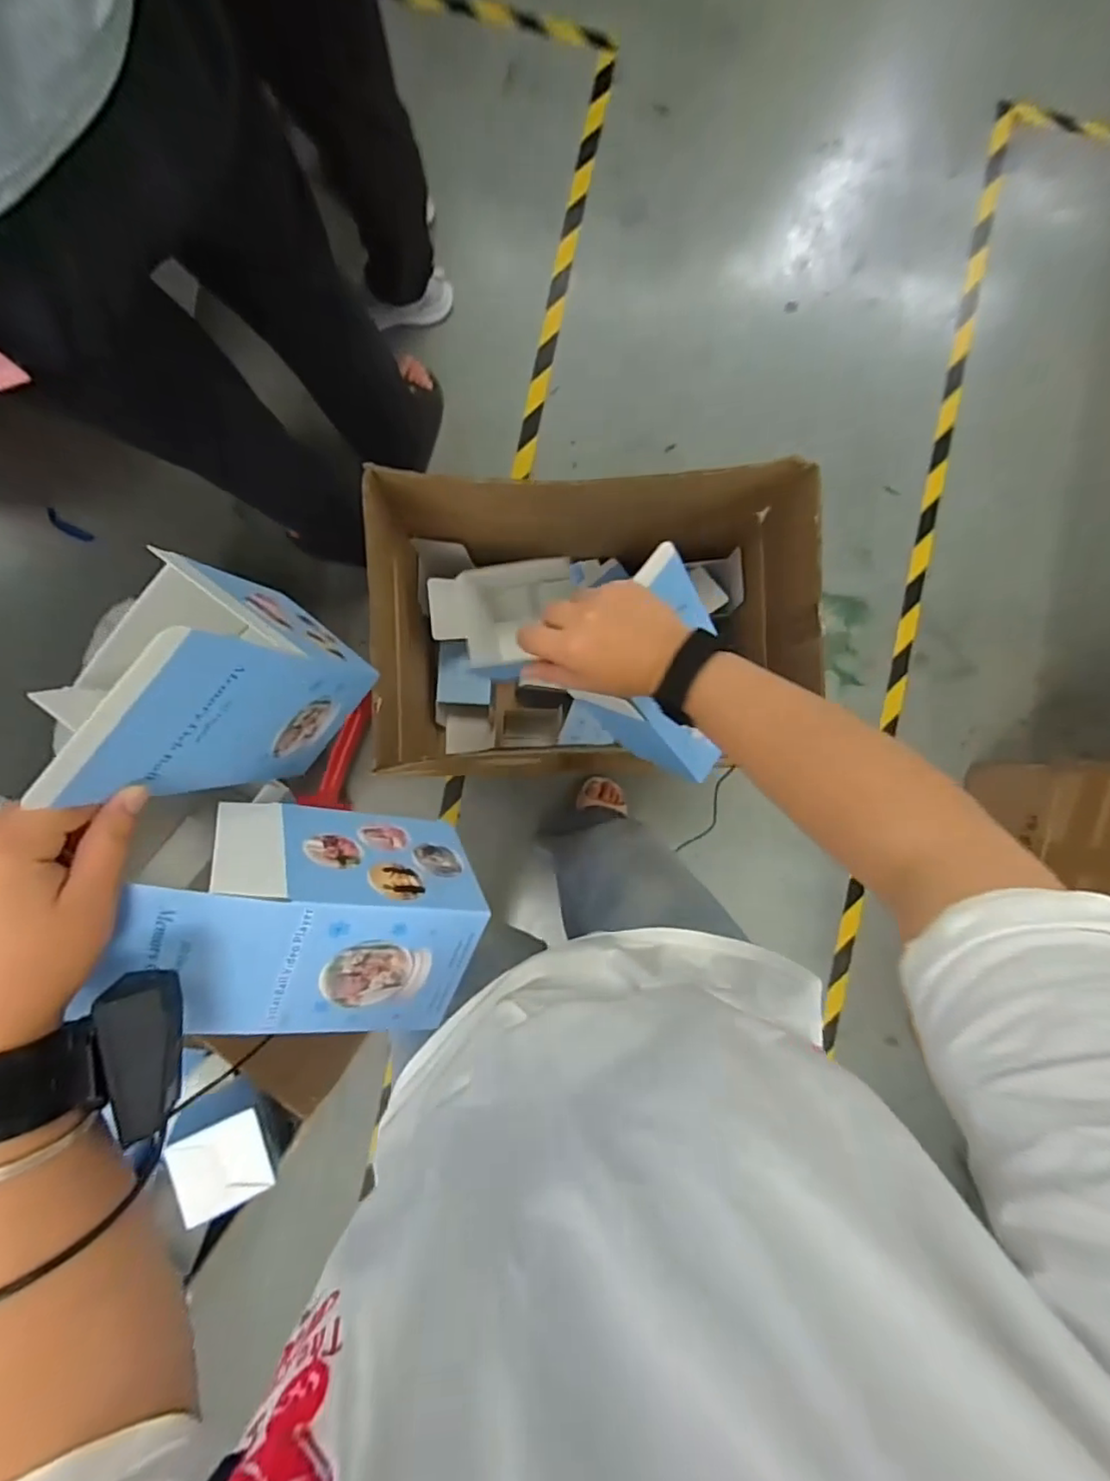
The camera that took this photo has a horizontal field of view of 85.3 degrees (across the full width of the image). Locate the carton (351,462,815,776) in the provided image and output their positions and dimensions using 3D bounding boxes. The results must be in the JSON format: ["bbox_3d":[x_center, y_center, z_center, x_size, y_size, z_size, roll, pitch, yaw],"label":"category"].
[{"bbox_3d":[0.040,-0.185,1.031,0.636,0.468,0.378,-3,86,1],"label":"carton"}]

